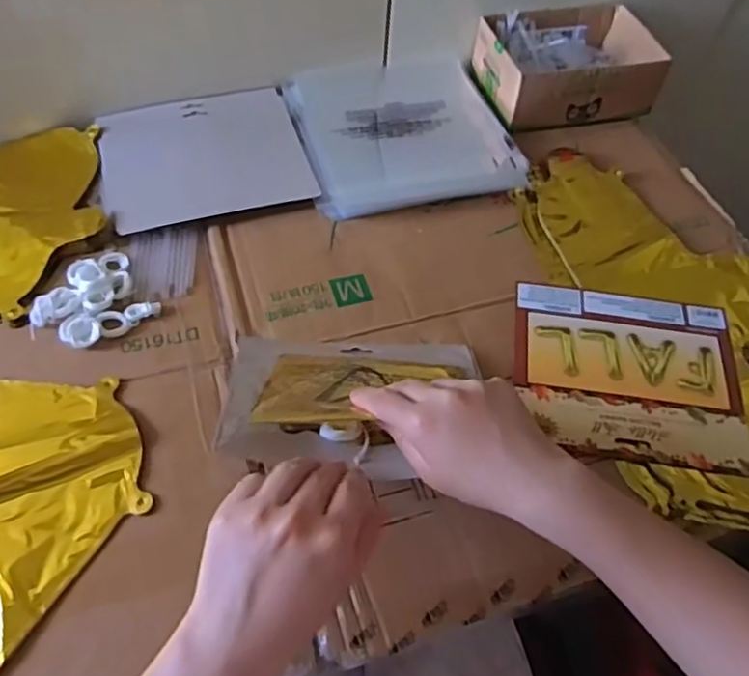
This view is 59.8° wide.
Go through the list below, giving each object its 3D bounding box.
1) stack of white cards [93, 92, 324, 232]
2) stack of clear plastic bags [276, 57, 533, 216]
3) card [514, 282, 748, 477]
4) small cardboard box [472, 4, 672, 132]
[{"bbox_3d":[-0.174,-0.188,0.671,0.195,0.012,0.171,-13,58,-12],"label":"stack of white cards"},{"bbox_3d":[0.026,-0.238,0.718,0.223,0.017,0.239,-11,57,-11],"label":"stack of clear plastic bags"},{"bbox_3d":[0.217,0.027,0.555,0.189,0.004,0.160,7,56,1],"label":"card"},{"bbox_3d":[0.218,-0.317,0.749,0.182,0.061,0.137,-9,57,-10],"label":"small cardboard box"}]

